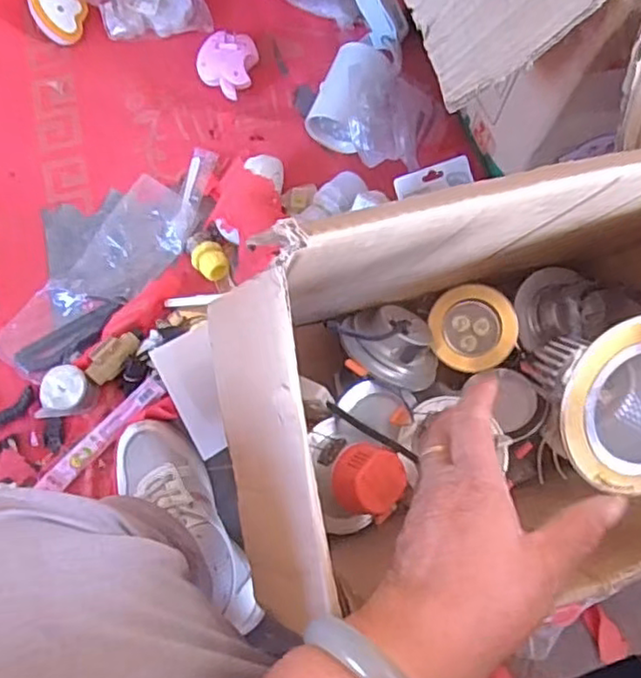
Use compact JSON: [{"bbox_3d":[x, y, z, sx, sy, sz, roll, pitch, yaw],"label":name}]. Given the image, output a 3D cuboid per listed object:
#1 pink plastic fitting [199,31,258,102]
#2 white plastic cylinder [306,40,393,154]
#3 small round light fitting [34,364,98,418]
[{"bbox_3d":[-0.116,-0.337,0.813,0.068,0.030,0.075,13,76,2],"label":"pink plastic fitting"},{"bbox_3d":[0.041,-0.279,0.781,0.086,0.077,0.117,29,78,6],"label":"white plastic cylinder"},{"bbox_3d":[-0.273,0.059,0.709,0.049,0.045,0.053,0,76,-1],"label":"small round light fitting"}]

